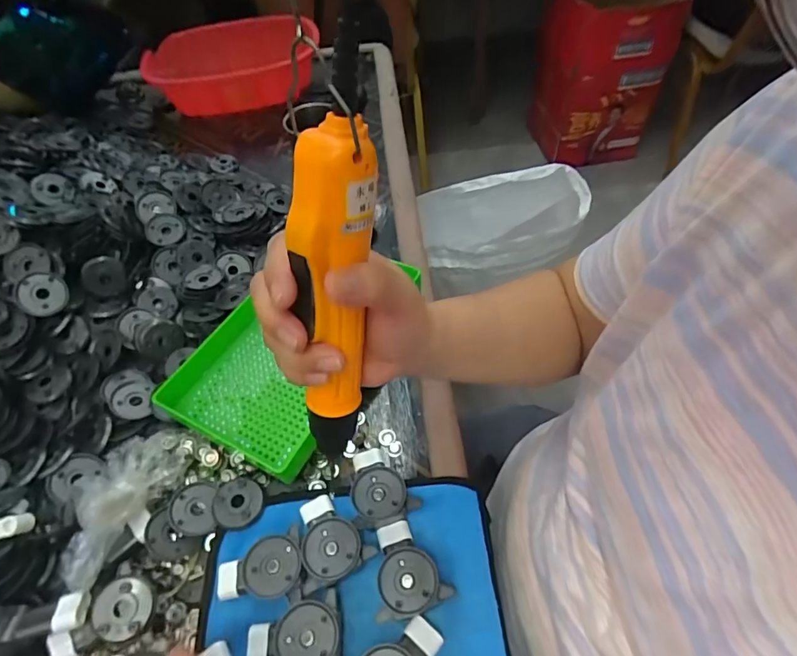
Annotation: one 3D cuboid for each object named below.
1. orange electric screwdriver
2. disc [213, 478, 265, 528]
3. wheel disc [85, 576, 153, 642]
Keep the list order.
[{"bbox_3d":[-0.032,-0.012,0.233,0.029,0.164,0.030,14,34,13],"label":"orange electric screwdriver"},{"bbox_3d":[-0.132,0.140,0.391,0.043,0.004,0.039,36,62,26],"label":"disc"},{"bbox_3d":[-0.196,0.199,0.341,0.042,0.014,0.039,-1,53,2],"label":"wheel disc"}]

